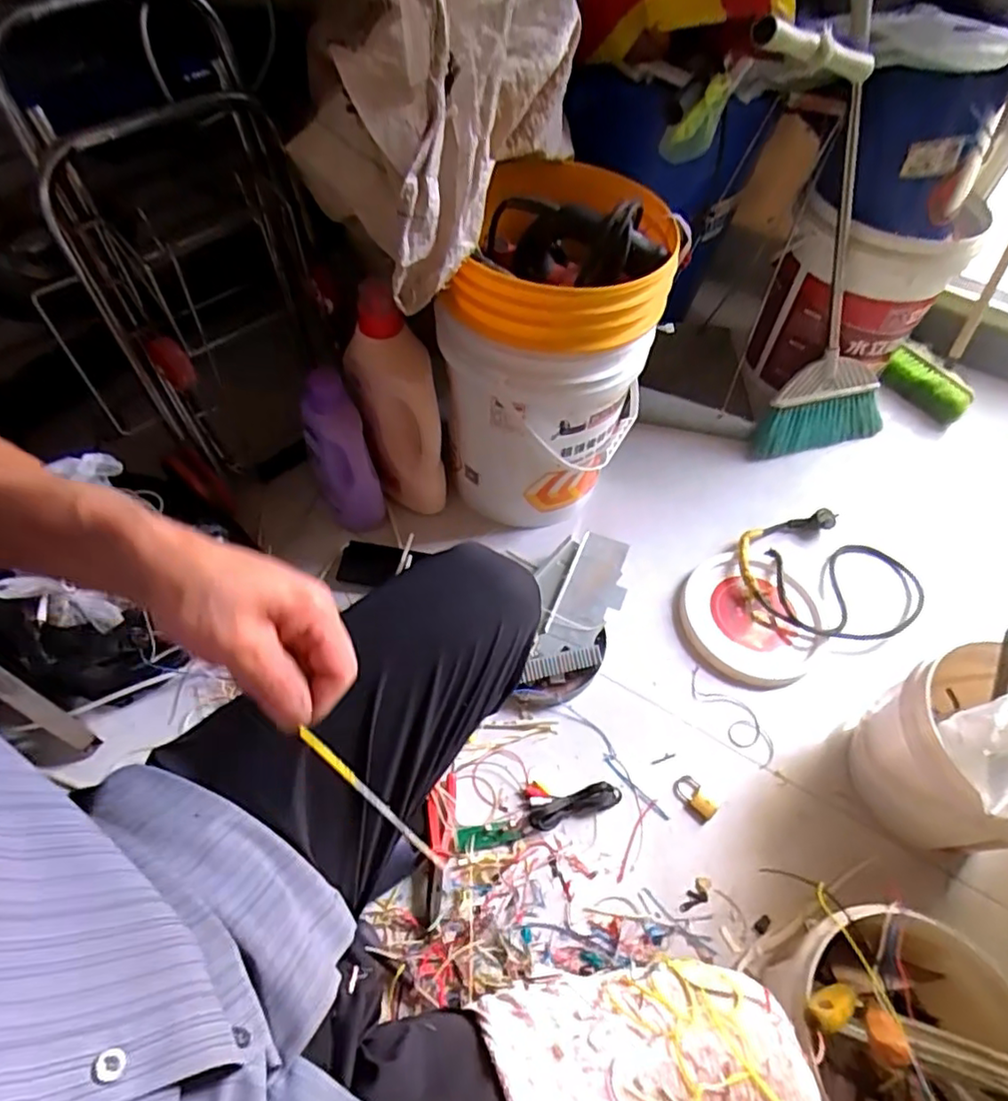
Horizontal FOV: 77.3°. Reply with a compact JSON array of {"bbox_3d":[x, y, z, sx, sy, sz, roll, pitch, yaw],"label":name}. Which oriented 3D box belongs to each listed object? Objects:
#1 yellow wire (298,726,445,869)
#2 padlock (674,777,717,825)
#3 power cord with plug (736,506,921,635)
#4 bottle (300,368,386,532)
[{"bbox_3d":[-0.072,0.141,0.354,0.109,0.006,0.006,47,61,-7],"label":"yellow wire"},{"bbox_3d":[0.256,0.332,0.843,0.034,0.019,0.061,-27,62,-21],"label":"padlock"},{"bbox_3d":[0.547,0.036,1.038,0.311,0.031,0.237,-2,56,-6],"label":"power cord with plug"},{"bbox_3d":[-0.247,-0.133,0.984,0.075,0.277,0.109,-30,63,-22],"label":"bottle"}]

